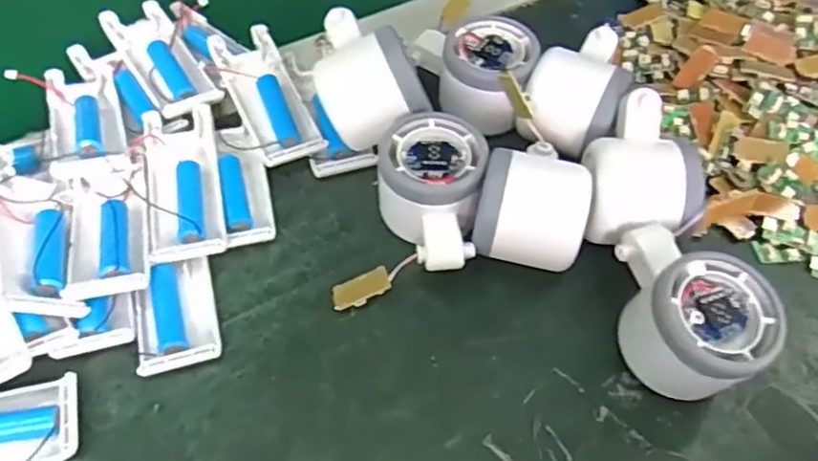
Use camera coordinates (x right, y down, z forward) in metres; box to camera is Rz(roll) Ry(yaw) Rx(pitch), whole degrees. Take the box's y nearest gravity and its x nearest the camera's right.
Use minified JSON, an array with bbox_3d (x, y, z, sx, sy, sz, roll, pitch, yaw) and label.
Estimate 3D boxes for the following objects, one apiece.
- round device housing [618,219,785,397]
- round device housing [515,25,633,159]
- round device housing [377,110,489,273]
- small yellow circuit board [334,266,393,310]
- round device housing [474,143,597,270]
[{"bbox_3d":[0.138,0.038,0.324,0.060,0.053,0.079,0,56,-3],"label":"round device housing"},{"bbox_3d":[0.102,-0.082,0.409,0.056,0.057,0.084,17,57,11],"label":"round device housing"},{"bbox_3d":[0.011,-0.017,0.365,0.057,0.050,0.084,9,56,5],"label":"round device housing"},{"bbox_3d":[-0.025,0.031,0.353,0.032,0.004,0.014,-25,61,3],"label":"small yellow circuit board"},{"bbox_3d":[0.065,-0.008,0.355,0.055,0.052,0.051,1,56,-2],"label":"round device housing"}]

